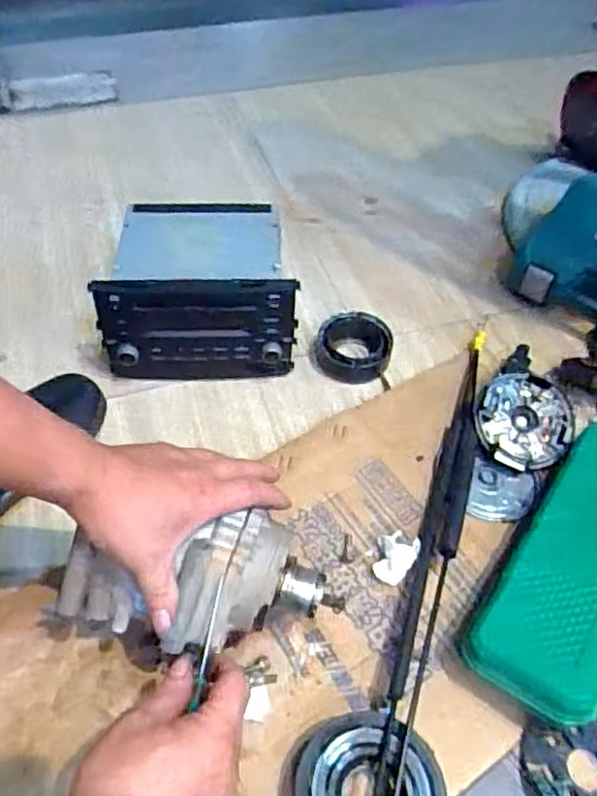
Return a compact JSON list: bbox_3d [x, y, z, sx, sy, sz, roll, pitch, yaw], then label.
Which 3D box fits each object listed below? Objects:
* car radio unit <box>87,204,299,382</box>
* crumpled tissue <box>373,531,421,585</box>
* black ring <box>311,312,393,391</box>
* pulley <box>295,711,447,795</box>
[{"bbox_3d":[-0.116,-0.132,0.744,0.205,0.122,0.199,-3,51,-5],"label":"car radio unit"},{"bbox_3d":[0.087,0.143,0.575,0.035,0.019,0.047,28,55,19],"label":"crumpled tissue"},{"bbox_3d":[0.066,-0.064,0.776,0.093,0.031,0.094,4,51,1],"label":"black ring"},{"bbox_3d":[0.050,0.282,0.449,0.102,0.039,0.100,1,51,-1],"label":"pulley"}]

